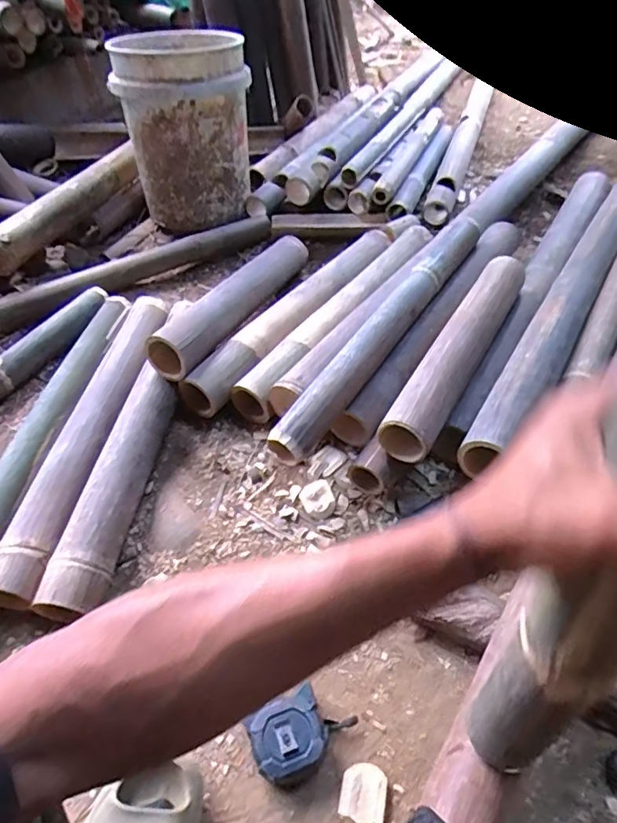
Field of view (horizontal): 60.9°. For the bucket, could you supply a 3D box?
[{"bbox_3d":[-0.289,-0.706,1.272,0.303,0.318,0.297,-10,49,-6],"label":"bucket"}]

